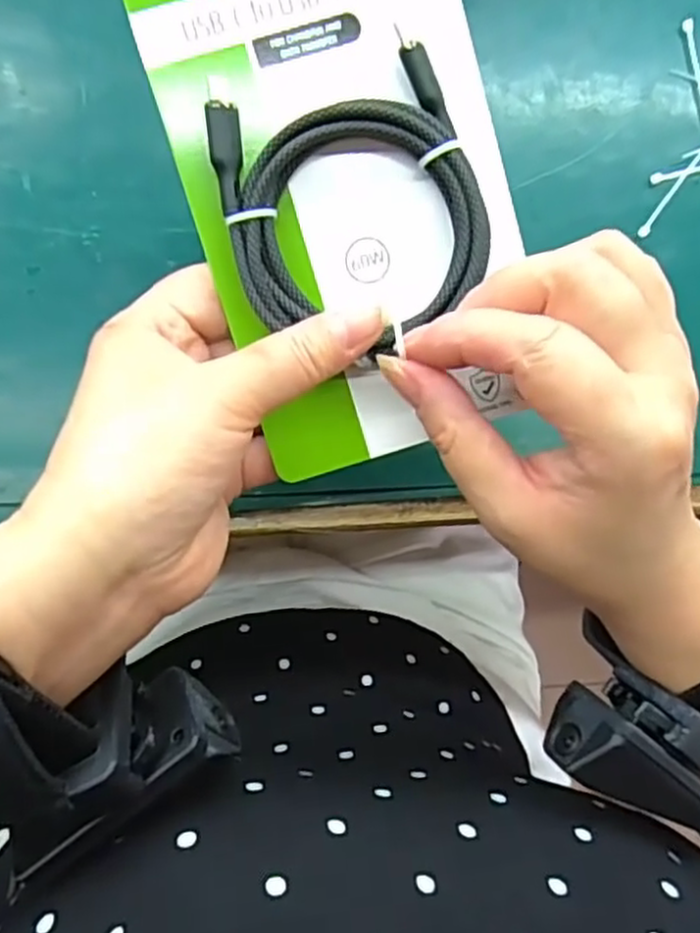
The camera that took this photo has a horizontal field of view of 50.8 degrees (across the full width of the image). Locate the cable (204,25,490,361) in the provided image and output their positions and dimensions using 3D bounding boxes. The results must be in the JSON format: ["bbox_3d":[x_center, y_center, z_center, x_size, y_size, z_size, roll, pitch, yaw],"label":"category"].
[{"bbox_3d":[0.001,-0.081,0.229,0.076,0.018,0.087,-16,90,-9],"label":"cable"}]

